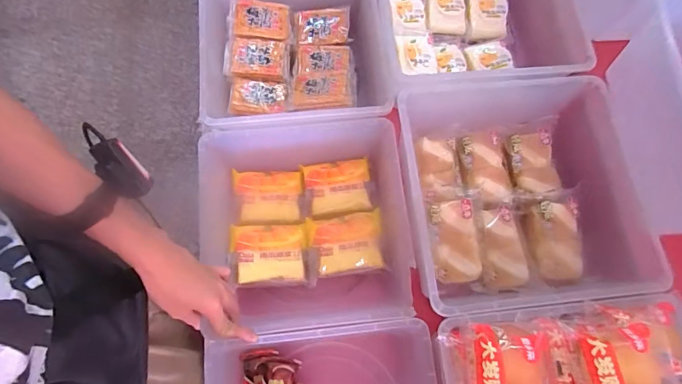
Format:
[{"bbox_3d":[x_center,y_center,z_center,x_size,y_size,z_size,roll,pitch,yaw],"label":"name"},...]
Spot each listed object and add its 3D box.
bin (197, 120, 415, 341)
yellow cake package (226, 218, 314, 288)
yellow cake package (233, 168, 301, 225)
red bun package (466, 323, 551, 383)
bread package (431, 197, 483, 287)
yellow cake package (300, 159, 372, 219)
[{"bbox_3d":[-0.057,0.062,0.645,0.300,0.146,0.301,-4,74,-3],"label":"bin"},{"bbox_3d":[-0.112,0.101,0.662,0.131,0.046,0.098,-5,74,-3],"label":"yellow cake package"},{"bbox_3d":[-0.128,0.010,0.700,0.111,0.040,0.087,0,86,-16],"label":"yellow cake package"},{"bbox_3d":[0.171,0.178,0.403,0.080,0.050,0.081,3,73,-1],"label":"red bun package"},{"bbox_3d":[0.163,0.068,0.561,0.067,0.037,0.110,-4,74,-3],"label":"bread package"},{"bbox_3d":[-0.005,-0.006,0.717,0.110,0.035,0.090,-6,89,4],"label":"yellow cake package"}]

